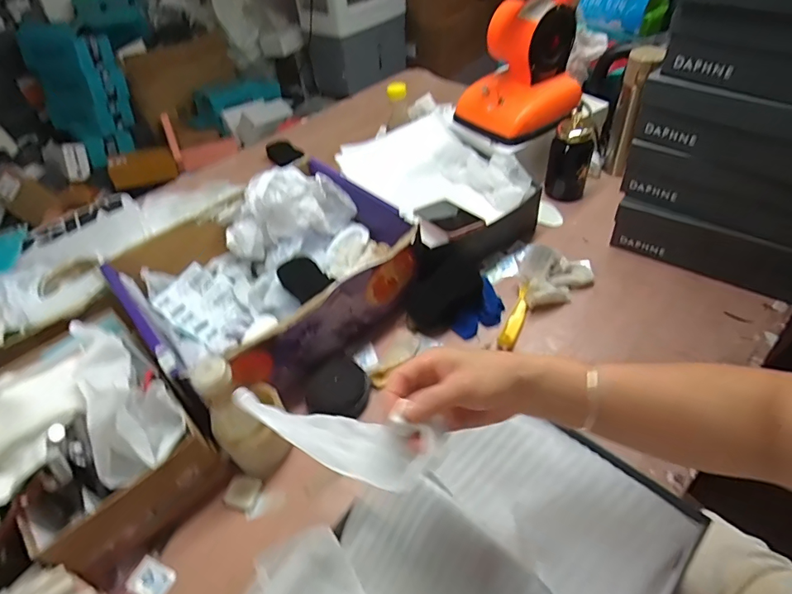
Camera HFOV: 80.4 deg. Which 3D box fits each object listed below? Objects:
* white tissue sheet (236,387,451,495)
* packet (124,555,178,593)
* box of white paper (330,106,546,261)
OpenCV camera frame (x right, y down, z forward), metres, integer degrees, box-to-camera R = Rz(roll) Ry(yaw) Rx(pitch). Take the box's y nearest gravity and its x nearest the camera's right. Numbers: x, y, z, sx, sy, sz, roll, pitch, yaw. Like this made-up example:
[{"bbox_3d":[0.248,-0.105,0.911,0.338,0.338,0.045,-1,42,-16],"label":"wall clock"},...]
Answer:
[{"bbox_3d":[-0.056,0.114,0.403,0.196,0.058,0.056,9,48,28],"label":"white tissue sheet"},{"bbox_3d":[-0.285,0.329,0.545,0.048,0.009,0.040,32,41,3],"label":"packet"},{"bbox_3d":[0.087,-0.212,0.921,0.241,0.127,0.335,-32,51,-21],"label":"box of white paper"}]

